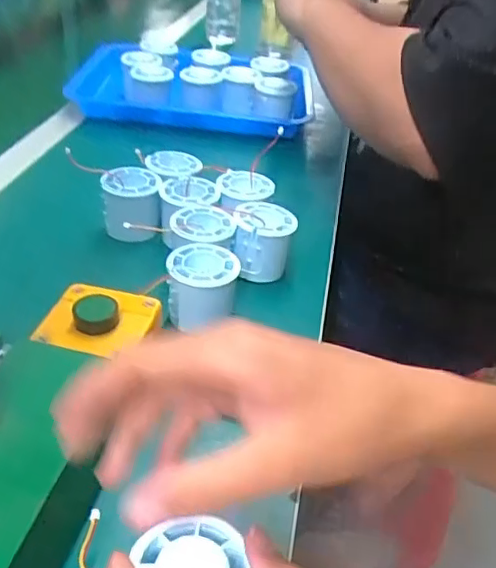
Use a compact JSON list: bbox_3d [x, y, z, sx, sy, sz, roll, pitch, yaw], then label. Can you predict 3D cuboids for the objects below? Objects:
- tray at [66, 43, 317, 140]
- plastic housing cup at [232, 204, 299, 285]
[{"bbox_3d":[-0.076,-0.290,0.832,0.328,0.065,0.221,6,37,0],"label":"tray"},{"bbox_3d":[0.013,-0.037,0.514,0.051,0.053,0.048,4,37,-3],"label":"plastic housing cup"}]

